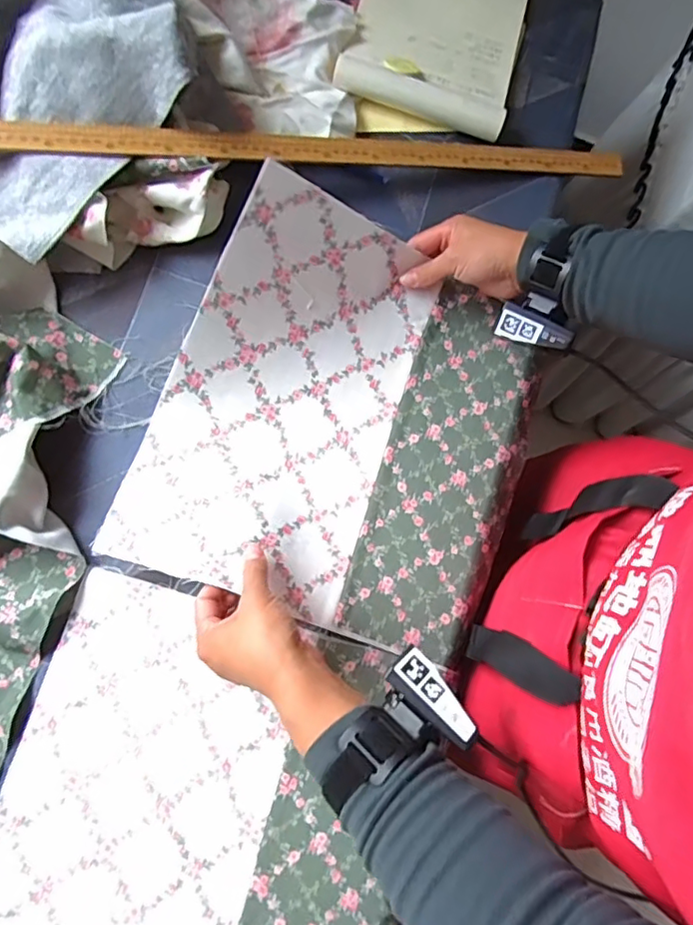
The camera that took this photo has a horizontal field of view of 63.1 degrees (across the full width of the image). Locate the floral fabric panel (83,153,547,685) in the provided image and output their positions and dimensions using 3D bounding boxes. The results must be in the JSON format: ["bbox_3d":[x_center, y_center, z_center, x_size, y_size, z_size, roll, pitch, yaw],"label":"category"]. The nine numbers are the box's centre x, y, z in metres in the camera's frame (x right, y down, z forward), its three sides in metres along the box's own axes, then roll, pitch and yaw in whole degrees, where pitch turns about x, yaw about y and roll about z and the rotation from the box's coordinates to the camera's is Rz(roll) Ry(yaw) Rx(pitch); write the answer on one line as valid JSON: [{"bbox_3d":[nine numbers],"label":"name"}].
[{"bbox_3d":[0.014,-0.047,0.507,0.335,0.077,0.370,21,79,-9],"label":"floral fabric panel"}]

